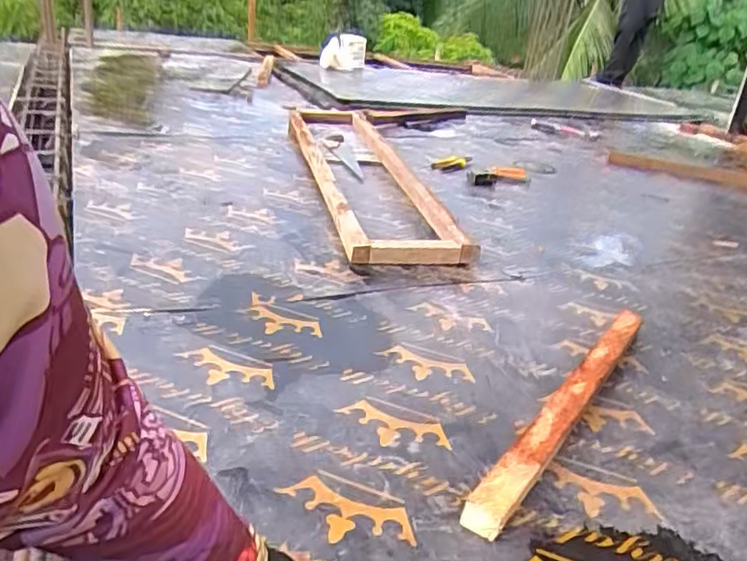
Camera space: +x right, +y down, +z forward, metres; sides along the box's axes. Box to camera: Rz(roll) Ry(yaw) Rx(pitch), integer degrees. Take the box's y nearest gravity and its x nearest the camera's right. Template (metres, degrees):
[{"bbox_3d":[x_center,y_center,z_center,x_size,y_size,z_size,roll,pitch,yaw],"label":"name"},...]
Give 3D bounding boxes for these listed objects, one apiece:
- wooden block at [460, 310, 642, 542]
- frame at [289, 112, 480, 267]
[{"bbox_3d":[0.311,0.177,0.947,0.050,0.051,0.658,24,32,29],"label":"wooden block"},{"bbox_3d":[-0.050,-0.367,1.911,0.328,0.056,1.381,0,27,-14],"label":"frame"}]

